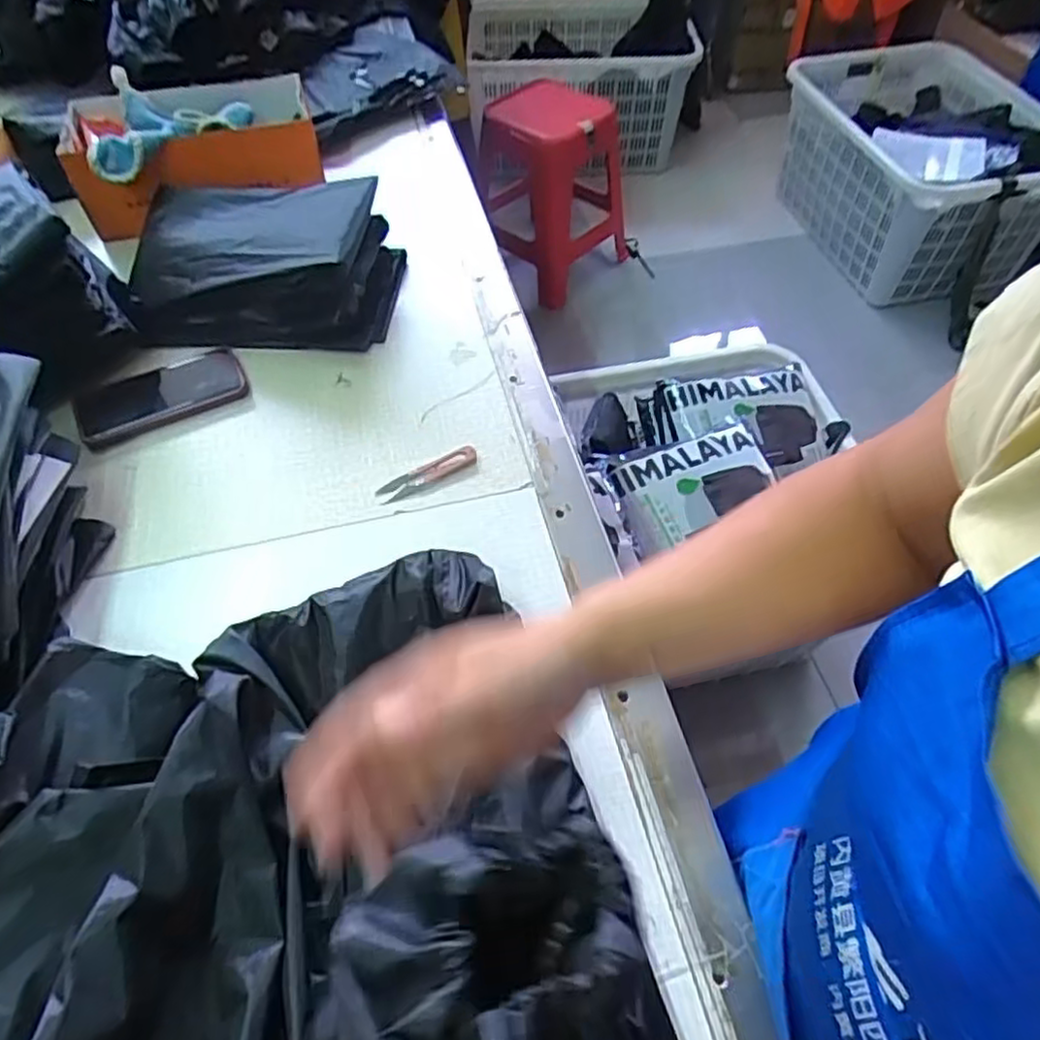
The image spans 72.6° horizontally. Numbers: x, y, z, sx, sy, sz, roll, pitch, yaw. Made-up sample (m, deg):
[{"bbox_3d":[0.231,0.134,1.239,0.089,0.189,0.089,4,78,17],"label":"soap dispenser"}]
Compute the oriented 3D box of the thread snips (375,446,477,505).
[{"bbox_3d":[-0.090,-0.046,0.682,0.101,0.007,0.026,-25,57,-17],"label":"thread snips"}]

